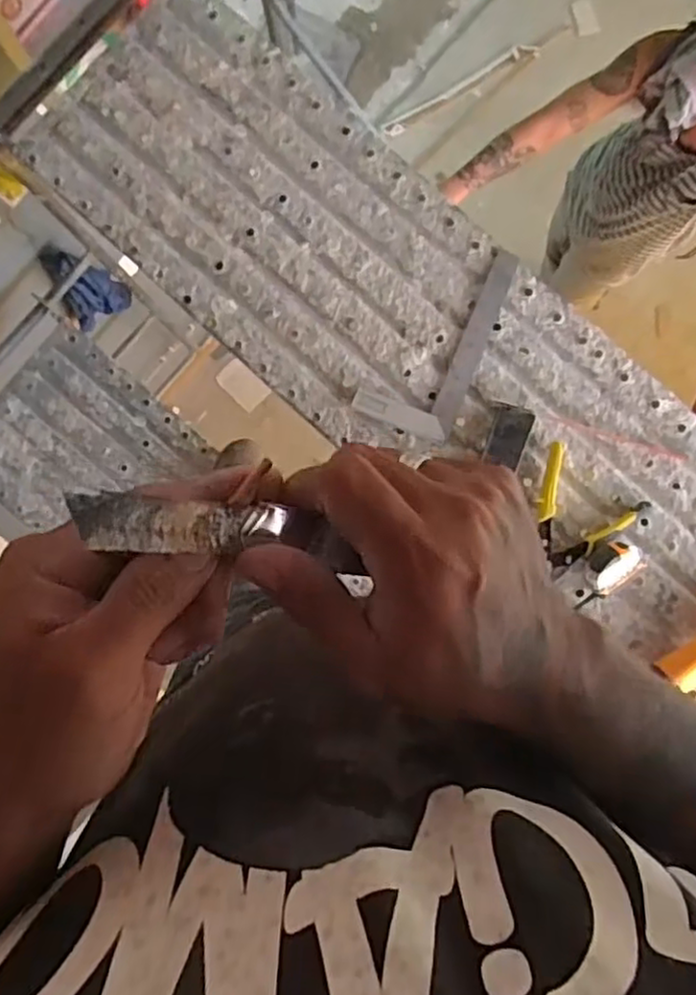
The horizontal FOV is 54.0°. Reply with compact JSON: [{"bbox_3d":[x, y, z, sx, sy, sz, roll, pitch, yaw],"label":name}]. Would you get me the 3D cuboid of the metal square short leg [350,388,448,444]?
[{"bbox_3d":[0.074,-0.117,0.974,0.137,0.011,0.035,21,88,2],"label":"metal square short leg"}]

